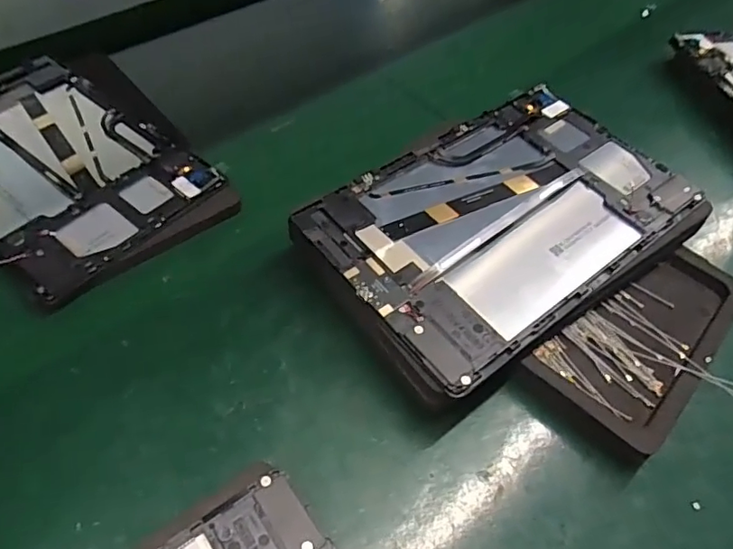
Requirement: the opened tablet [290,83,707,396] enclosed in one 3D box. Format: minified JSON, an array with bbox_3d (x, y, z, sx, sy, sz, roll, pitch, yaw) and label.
[{"bbox_3d":[0.091,-0.044,0.350,0.240,0.011,0.147,-31,61,-24],"label":"opened tablet"}]

